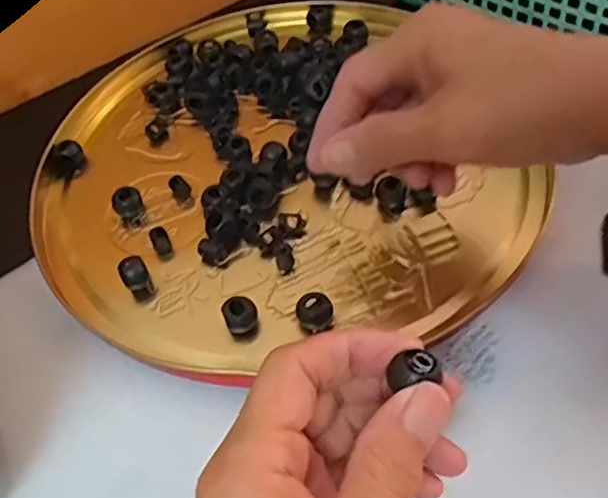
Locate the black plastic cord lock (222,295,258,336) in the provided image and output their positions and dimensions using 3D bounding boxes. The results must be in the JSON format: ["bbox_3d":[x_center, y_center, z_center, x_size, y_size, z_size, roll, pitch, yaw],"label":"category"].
[{"bbox_3d":[-0.031,0.033,0.313,0.015,0.015,0.014,-3,54,4],"label":"black plastic cord lock"}]

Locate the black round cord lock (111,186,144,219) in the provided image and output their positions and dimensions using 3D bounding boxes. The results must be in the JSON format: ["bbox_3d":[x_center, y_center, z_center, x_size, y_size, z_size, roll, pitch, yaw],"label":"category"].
[{"bbox_3d":[-0.102,-0.026,0.370,0.017,0.013,0.015,-21,55,-9],"label":"black round cord lock"}]

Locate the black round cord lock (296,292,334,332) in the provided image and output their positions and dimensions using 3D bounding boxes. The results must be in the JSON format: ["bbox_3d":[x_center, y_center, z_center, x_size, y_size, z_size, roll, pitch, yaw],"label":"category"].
[{"bbox_3d":[0.005,0.031,0.311,0.017,0.014,0.014,-9,54,-1],"label":"black round cord lock"}]

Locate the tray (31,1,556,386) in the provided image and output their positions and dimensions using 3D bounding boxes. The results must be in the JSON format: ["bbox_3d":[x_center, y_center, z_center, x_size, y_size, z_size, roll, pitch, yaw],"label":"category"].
[{"bbox_3d":[-0.024,-0.057,0.389,0.264,0.034,0.275,-3,54,4],"label":"tray"}]

